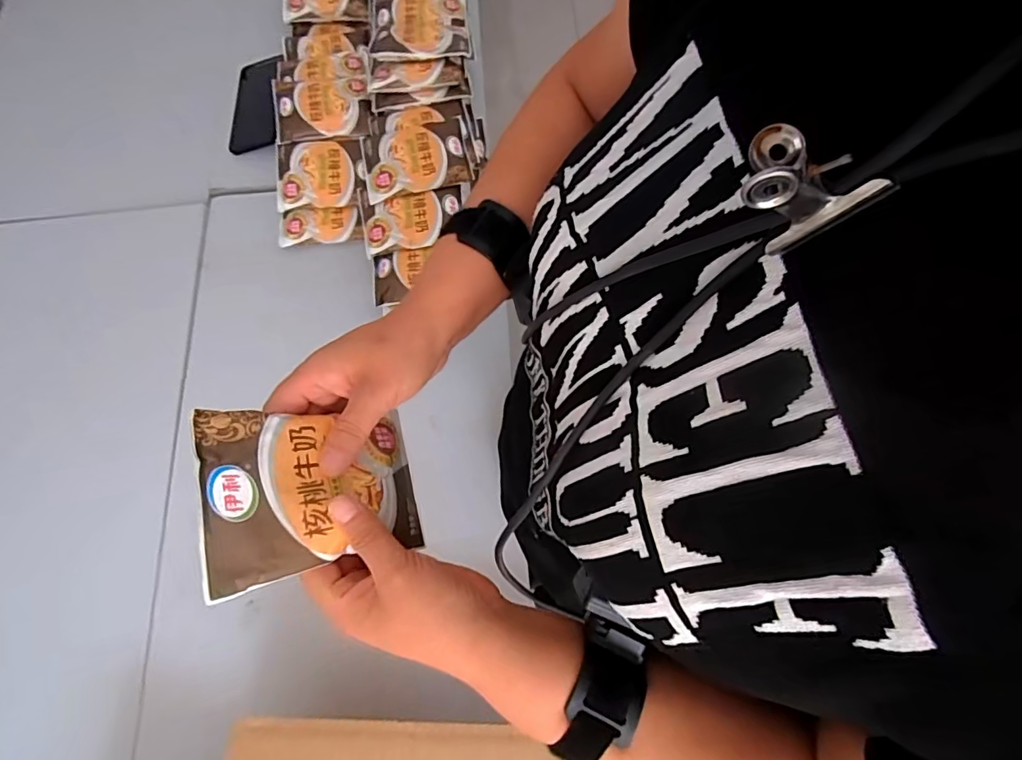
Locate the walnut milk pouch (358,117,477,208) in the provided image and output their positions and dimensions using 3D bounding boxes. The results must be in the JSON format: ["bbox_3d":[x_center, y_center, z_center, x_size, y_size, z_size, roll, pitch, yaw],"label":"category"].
[{"bbox_3d":[-0.123,-0.287,0.657,0.130,0.021,0.108,-13,71,-3],"label":"walnut milk pouch"}]

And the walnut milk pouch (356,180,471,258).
[{"bbox_3d":[-0.119,-0.207,0.646,0.134,0.020,0.087,-9,71,-2],"label":"walnut milk pouch"}]

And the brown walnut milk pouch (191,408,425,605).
[{"bbox_3d":[-0.112,0.063,0.310,0.128,0.016,0.094,2,67,-44],"label":"brown walnut milk pouch"}]

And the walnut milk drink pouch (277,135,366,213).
[{"bbox_3d":[-0.251,-0.278,0.691,0.113,0.024,0.097,-4,71,0],"label":"walnut milk drink pouch"}]

